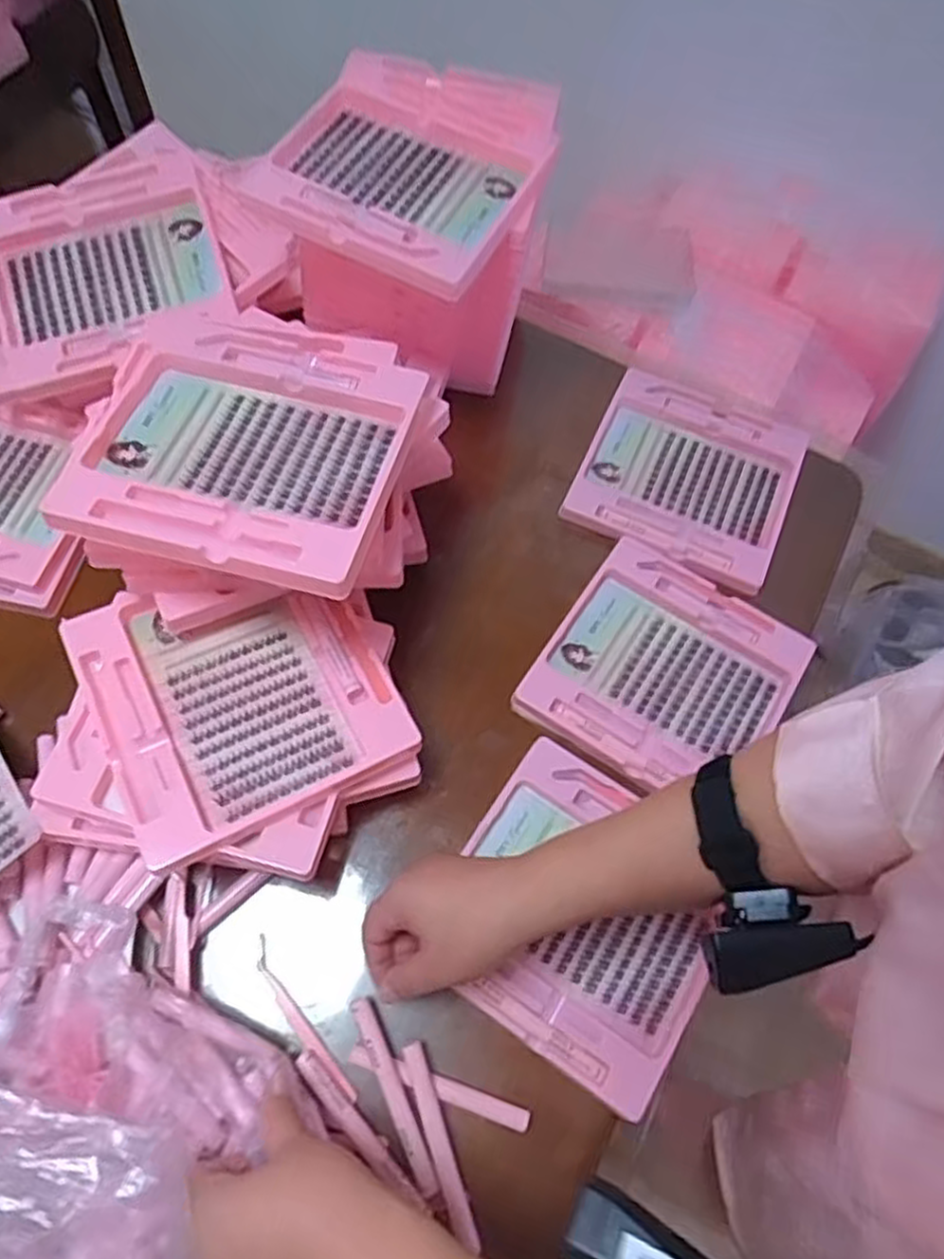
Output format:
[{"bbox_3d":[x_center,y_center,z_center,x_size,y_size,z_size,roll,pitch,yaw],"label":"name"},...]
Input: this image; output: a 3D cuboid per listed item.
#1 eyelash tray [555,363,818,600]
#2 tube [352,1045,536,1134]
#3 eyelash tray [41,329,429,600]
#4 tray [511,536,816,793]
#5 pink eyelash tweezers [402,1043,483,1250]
[{"bbox_3d":[0.207,-0.149,0.721,0.190,0.021,0.200,24,66,7],"label":"eyelash tray"},{"bbox_3d":[-0.021,0.300,0.497,0.123,0.007,0.014,19,66,6],"label":"tube"},{"bbox_3d":[-0.150,-0.120,0.492,0.200,0.018,0.191,11,57,3],"label":"eyelash tray"},{"bbox_3d":[0.162,0.035,0.632,0.190,0.018,0.190,31,67,11],"label":"tray"},{"bbox_3d":[-0.022,0.324,0.485,0.014,0.008,0.108,-17,67,-11],"label":"pink eyelash tweezers"}]

